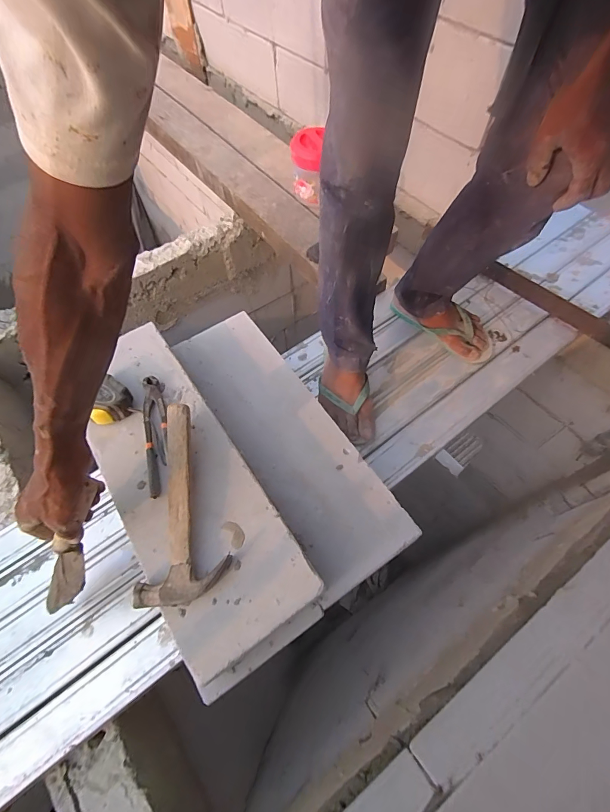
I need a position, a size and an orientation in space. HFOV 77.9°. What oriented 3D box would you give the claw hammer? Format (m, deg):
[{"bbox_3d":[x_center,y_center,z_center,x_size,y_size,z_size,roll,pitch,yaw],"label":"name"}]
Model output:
[{"bbox_3d":[-0.163,0.133,0.551,0.111,0.042,0.280,0,61,2],"label":"claw hammer"}]

